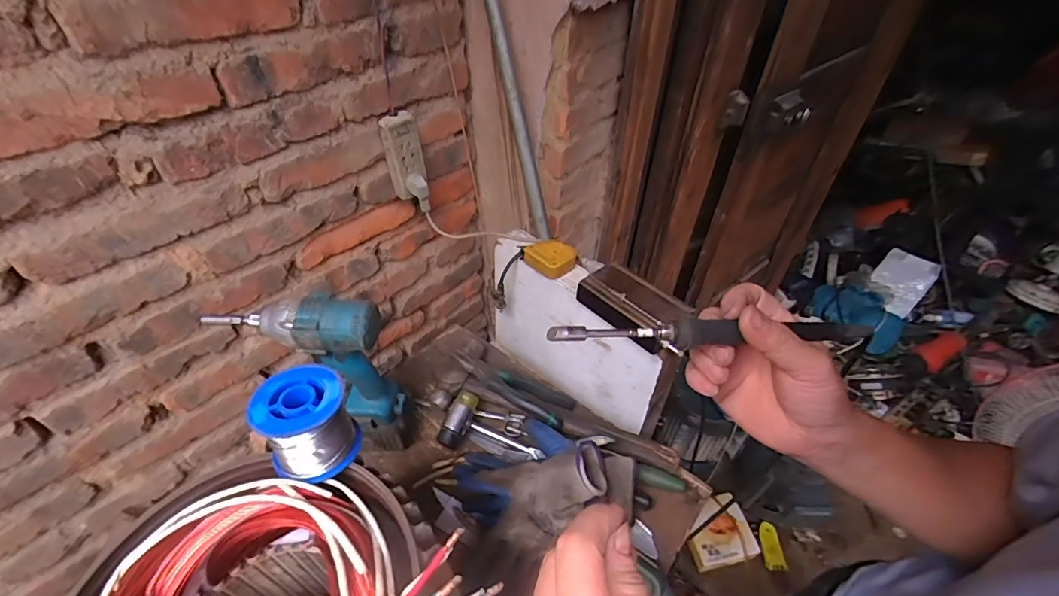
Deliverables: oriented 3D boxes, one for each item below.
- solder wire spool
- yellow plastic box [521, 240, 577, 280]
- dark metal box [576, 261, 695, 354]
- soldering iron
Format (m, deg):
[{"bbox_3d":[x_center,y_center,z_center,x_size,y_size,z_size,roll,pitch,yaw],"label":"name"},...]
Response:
[{"bbox_3d":[-0.165,0.095,0.350,0.061,0.063,0.062,-20,47,-21],"label":"solder wire spool"},{"bbox_3d":[0.034,-0.066,0.752,0.065,0.035,0.076,-36,55,-28],"label":"yellow plastic box"},{"bbox_3d":[0.148,0.006,0.665,0.148,0.042,0.091,35,53,30],"label":"dark metal box"},{"bbox_3d":[0.127,0.025,0.315,0.226,0.015,0.016,0,43,-6],"label":"soldering iron"}]

